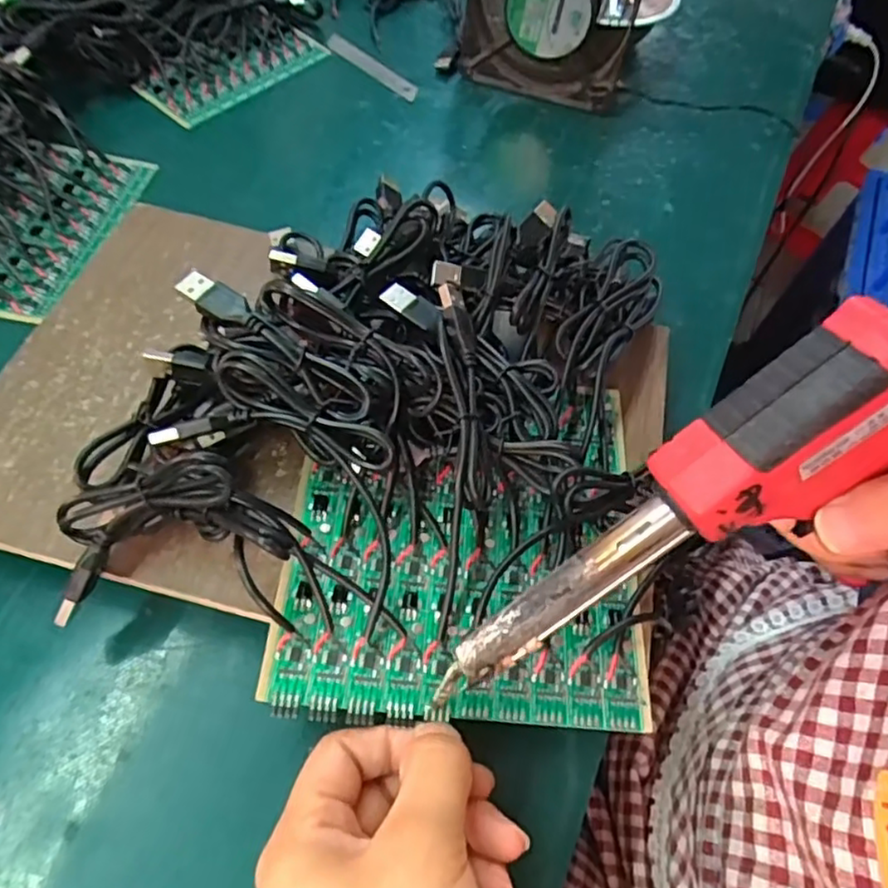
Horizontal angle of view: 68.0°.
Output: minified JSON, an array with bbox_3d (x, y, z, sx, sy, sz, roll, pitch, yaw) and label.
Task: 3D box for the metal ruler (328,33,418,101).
[{"bbox_3d":[-0.057,-0.293,0.512,0.097,0.004,0.016,40,69,15],"label":"metal ruler"}]

